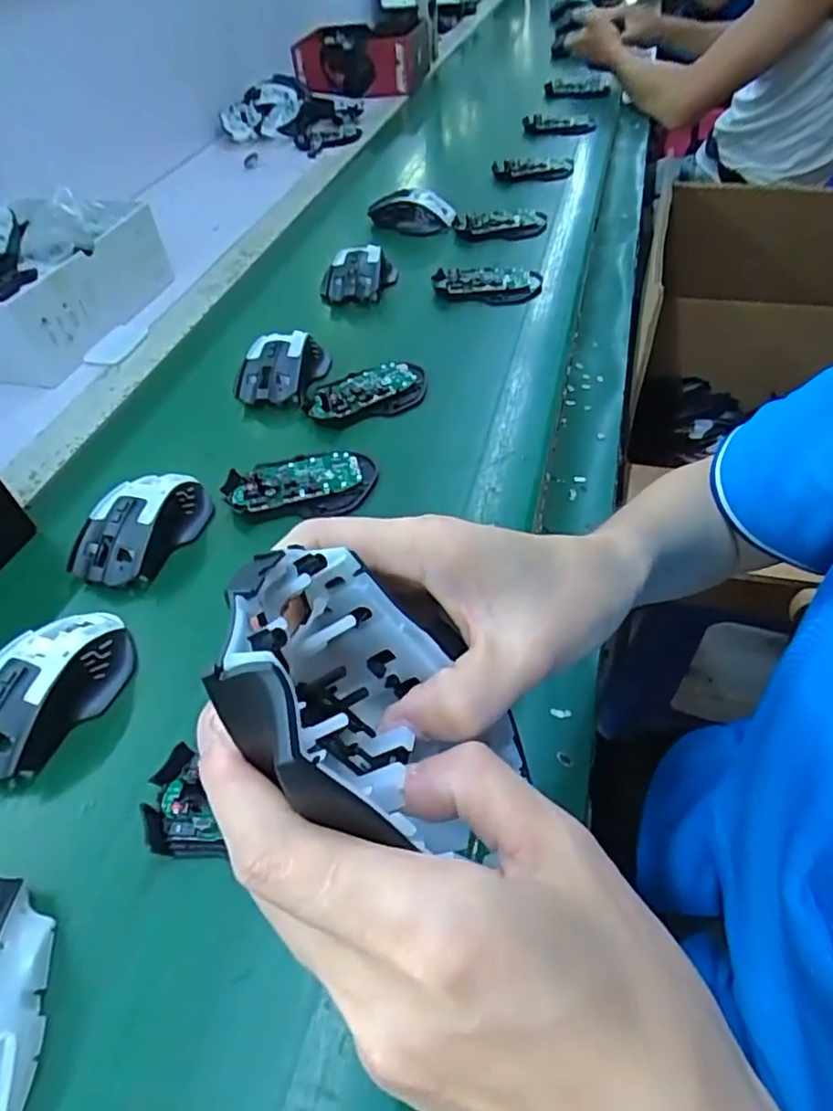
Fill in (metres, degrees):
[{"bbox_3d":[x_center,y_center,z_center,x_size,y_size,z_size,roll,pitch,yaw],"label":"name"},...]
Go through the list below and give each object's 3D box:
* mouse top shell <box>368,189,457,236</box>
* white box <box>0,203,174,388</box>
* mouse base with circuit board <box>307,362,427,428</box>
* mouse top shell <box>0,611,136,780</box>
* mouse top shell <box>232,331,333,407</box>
[{"bbox_3d":[-0.010,-0.440,0.811,0.116,0.043,0.038,12,51,16],"label":"mouse top shell"},{"bbox_3d":[-0.422,-0.302,0.711,0.219,0.085,0.256,5,49,11],"label":"white box"},{"bbox_3d":[-0.046,-0.148,0.574,0.107,0.017,0.065,-14,48,-6],"label":"mouse base with circuit board"},{"bbox_3d":[-0.224,0.074,0.379,0.073,0.034,0.116,22,54,23],"label":"mouse top shell"},{"bbox_3d":[-0.128,-0.177,0.595,0.077,0.039,0.104,4,49,10],"label":"mouse top shell"}]

